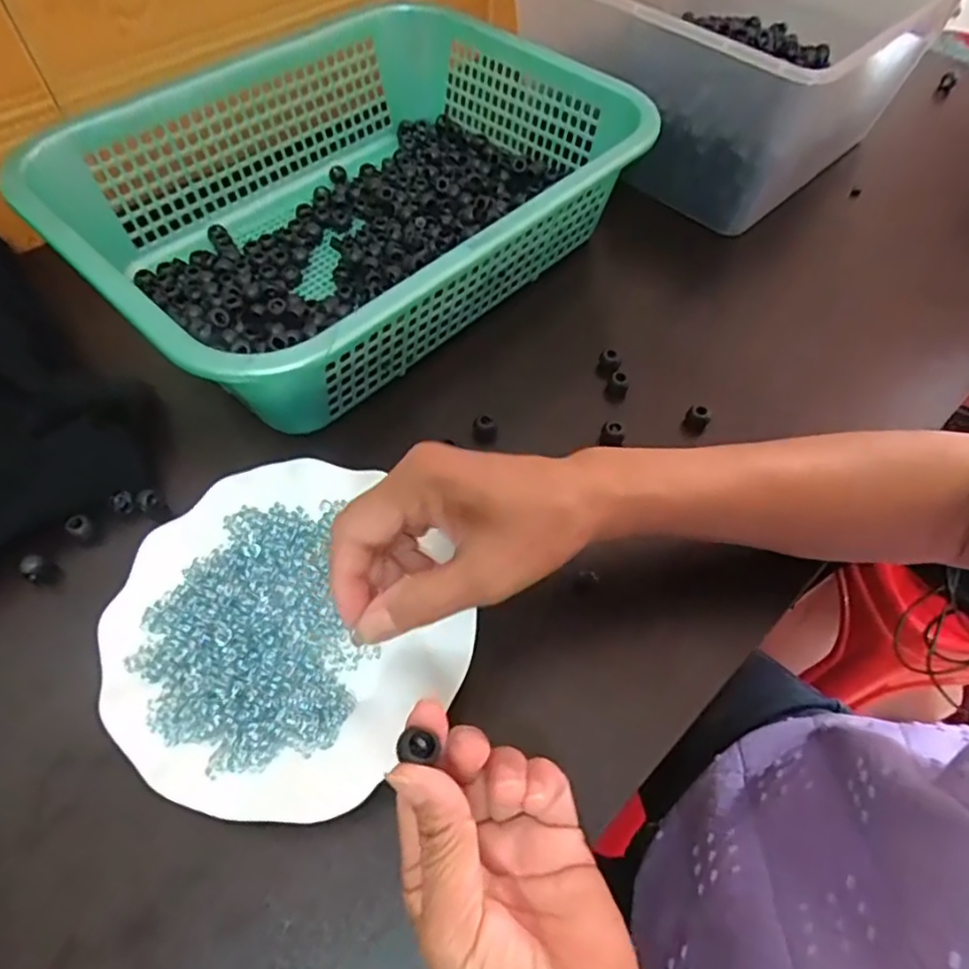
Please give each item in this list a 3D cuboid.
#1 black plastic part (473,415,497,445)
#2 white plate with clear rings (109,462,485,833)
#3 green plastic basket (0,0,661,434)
[{"bbox_3d":[0.000,-0.037,0.419,0.015,0.016,0.012,3,56,-1],"label":"black plastic part"},{"bbox_3d":[-0.108,0.079,0.332,0.158,0.030,0.179,-30,63,-21],"label":"white plate with clear rings"},{"bbox_3d":[-0.096,-0.214,0.471,0.384,0.100,0.295,-39,66,-25],"label":"green plastic basket"}]

